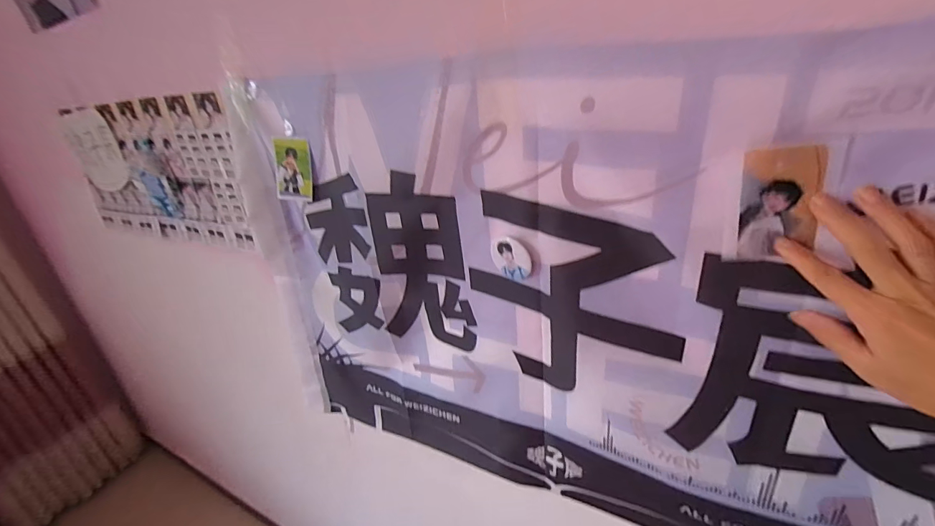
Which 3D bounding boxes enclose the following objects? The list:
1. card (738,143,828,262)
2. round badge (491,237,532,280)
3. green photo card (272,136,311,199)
[{"bbox_3d":[0.260,-0.048,0.351,0.054,0.097,0.007,-1,26,24],"label":"card"},{"bbox_3d":[0.051,-0.006,0.499,0.053,0.049,0.005,16,34,32],"label":"round badge"},{"bbox_3d":[-0.255,-0.135,0.611,0.069,0.088,0.008,12,24,19],"label":"green photo card"}]

